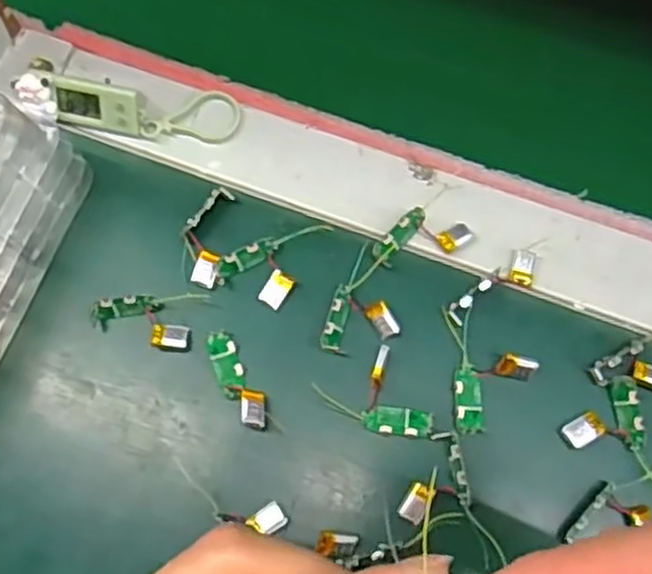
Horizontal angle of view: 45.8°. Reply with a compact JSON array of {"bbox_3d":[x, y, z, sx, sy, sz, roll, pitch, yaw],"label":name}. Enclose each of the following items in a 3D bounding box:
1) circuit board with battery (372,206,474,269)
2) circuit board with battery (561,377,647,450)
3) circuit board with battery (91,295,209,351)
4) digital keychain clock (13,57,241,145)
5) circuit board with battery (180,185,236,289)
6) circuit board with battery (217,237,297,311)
[{"bbox_3d":[0.040,-0.023,0.331,0.043,0.008,0.022,-16,73,-1],"label":"circuit board with battery"},{"bbox_3d":[0.108,0.050,0.303,0.030,0.006,0.027,-8,76,9],"label":"circuit board with battery"},{"bbox_3d":[-0.076,0.015,0.327,0.047,0.005,0.023,-2,73,3],"label":"circuit board with battery"},{"bbox_3d":[-0.090,-0.085,0.352,0.100,0.017,0.032,12,75,7],"label":"digital keychain clock"},{"bbox_3d":[-0.053,-0.022,0.336,0.019,0.008,0.043,10,74,7],"label":"circuit board with battery"},{"bbox_3d":[-0.028,-0.008,0.331,0.033,0.008,0.025,24,76,10],"label":"circuit board with battery"}]

